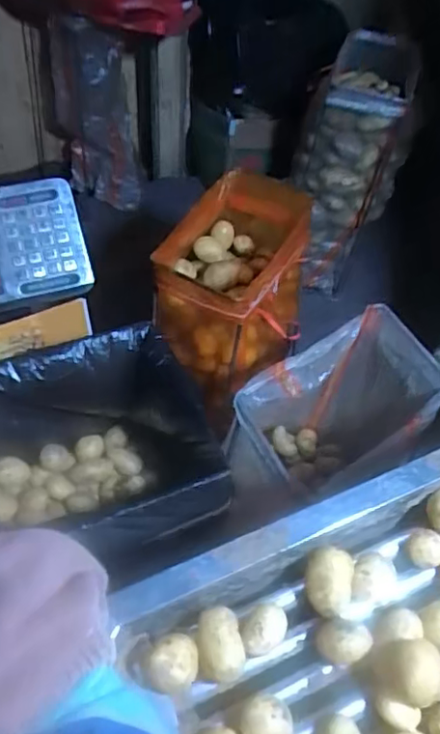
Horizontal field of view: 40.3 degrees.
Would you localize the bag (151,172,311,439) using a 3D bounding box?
[{"bbox_3d":[0.028,-0.142,1.106,0.229,0.285,0.334,16,54,7],"label":"bag"}]

